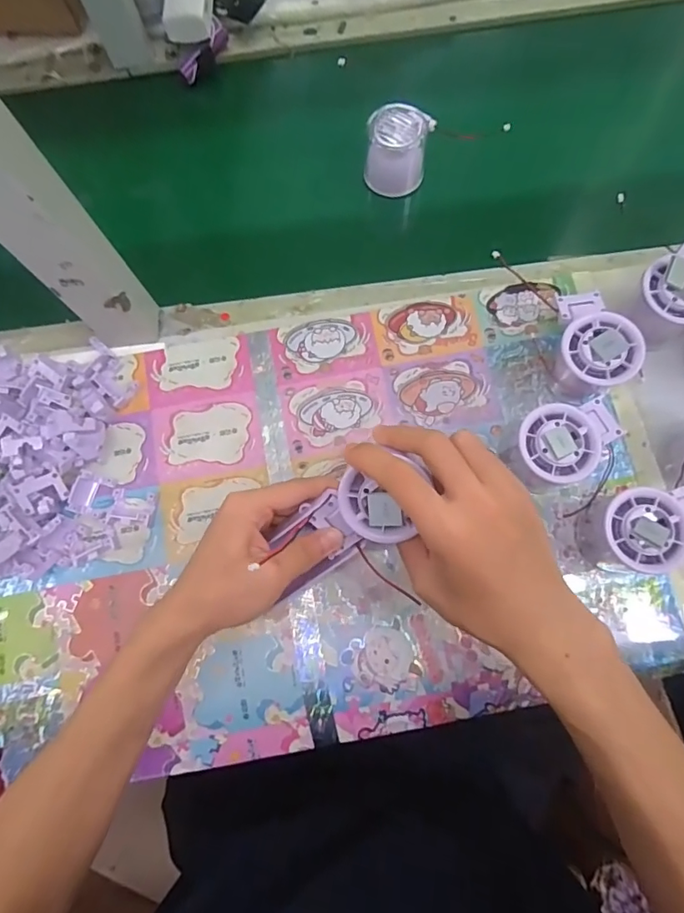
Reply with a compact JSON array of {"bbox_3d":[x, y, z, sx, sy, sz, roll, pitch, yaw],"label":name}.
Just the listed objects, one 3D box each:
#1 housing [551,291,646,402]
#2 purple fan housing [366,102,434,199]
[{"bbox_3d":[0.199,-0.089,0.401,0.058,0.056,0.087,10,76,4],"label":"housing"},{"bbox_3d":[0.055,-0.298,0.485,0.055,0.058,0.054,14,77,5],"label":"purple fan housing"}]

